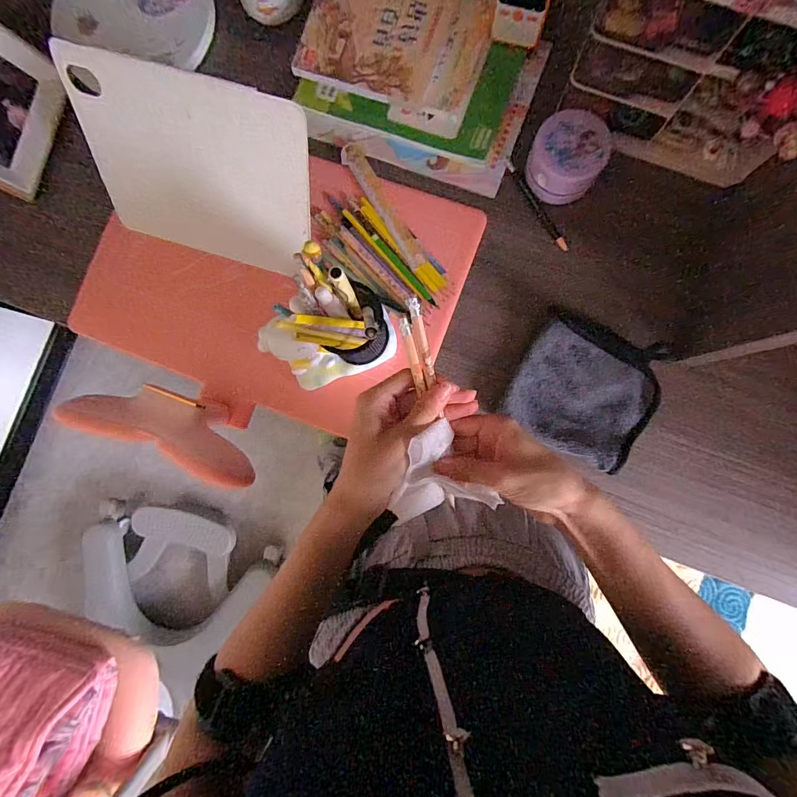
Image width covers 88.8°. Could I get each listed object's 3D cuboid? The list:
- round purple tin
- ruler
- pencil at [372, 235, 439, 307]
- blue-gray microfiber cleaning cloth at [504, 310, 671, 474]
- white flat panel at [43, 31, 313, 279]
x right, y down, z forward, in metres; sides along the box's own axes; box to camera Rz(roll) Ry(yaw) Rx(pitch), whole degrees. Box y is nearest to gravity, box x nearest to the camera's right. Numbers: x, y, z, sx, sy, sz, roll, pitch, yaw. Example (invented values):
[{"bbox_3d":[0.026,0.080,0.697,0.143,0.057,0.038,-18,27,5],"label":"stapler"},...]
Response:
[{"bbox_3d":[0.193,-0.276,0.472,0.082,0.059,0.079,0,86,4],"label":"round purple tin"},{"bbox_3d":[-0.018,-0.243,0.510,0.028,0.006,0.181,-31,85,-8],"label":"ruler"},{"bbox_3d":[0.006,-0.156,0.491,0.009,0.007,0.113,-40,85,1],"label":"pencil"},{"bbox_3d":[0.219,-0.009,0.474,0.153,0.012,0.154,26,84,9],"label":"blue-gray microfiber cleaning cloth"},{"bbox_3d":[-0.226,-0.249,0.464,0.267,0.201,0.016,19,54,5],"label":"white flat panel"}]

